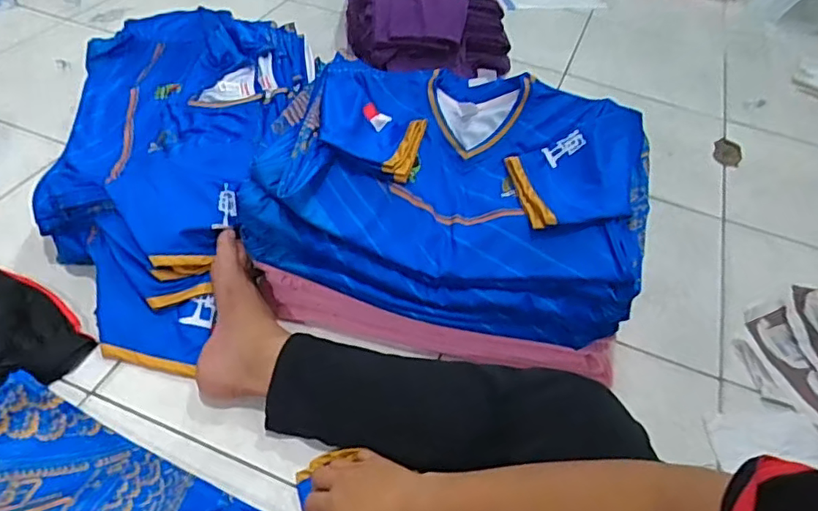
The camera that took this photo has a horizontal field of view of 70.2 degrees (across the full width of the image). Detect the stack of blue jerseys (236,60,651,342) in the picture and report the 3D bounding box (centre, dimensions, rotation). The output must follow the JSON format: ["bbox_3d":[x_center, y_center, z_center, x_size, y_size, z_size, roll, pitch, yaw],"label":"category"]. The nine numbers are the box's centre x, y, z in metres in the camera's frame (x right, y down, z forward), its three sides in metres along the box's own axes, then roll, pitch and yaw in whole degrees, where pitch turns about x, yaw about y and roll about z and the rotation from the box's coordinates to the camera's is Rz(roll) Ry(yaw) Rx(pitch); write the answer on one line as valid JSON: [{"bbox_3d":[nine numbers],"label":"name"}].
[{"bbox_3d":[0.065,-0.096,0.849,0.494,0.199,0.355,11,46,4],"label":"stack of blue jerseys"}]

